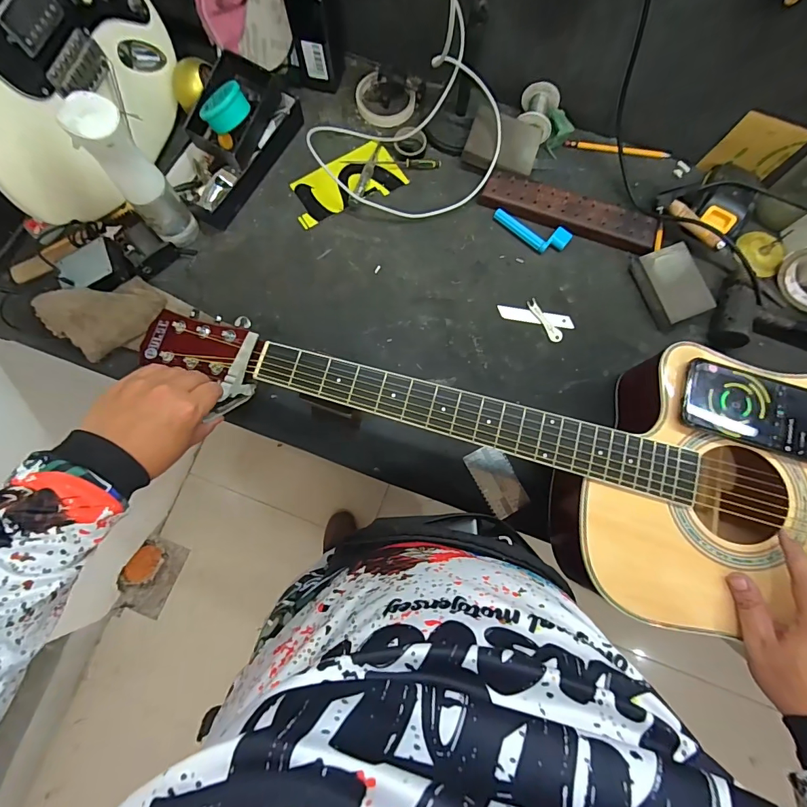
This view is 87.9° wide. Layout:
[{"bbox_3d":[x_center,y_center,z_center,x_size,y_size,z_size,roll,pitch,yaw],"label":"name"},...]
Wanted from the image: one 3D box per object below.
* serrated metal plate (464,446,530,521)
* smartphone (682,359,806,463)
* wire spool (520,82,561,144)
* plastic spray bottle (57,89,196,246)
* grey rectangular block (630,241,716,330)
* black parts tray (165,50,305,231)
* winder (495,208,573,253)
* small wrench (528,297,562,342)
[{"bbox_3d":[0.119,0.098,0.531,0.049,0.004,0.088,-27,81,-5],"label":"serrated metal plate"},{"bbox_3d":[0.368,0.009,0.425,0.156,0.010,0.073,19,79,3],"label":"smartphone"},{"bbox_3d":[0.193,-0.418,0.609,0.053,0.047,0.071,18,79,3],"label":"wire spool"},{"bbox_3d":[-0.310,-0.262,0.492,0.052,0.189,0.049,-37,81,-8],"label":"plastic spray bottle"},{"bbox_3d":[0.365,-0.160,0.568,0.072,0.034,0.102,-20,79,-5],"label":"grey rectangular block"},{"bbox_3d":[-0.245,-0.362,0.573,0.121,0.085,0.208,28,79,5],"label":"black parts tray"},{"bbox_3d":[0.180,-0.240,0.594,0.111,0.013,0.040,17,78,3],"label":"winder"},{"bbox_3d":[0.193,-0.114,0.574,0.017,0.004,0.068,-32,80,-7],"label":"small wrench"}]

